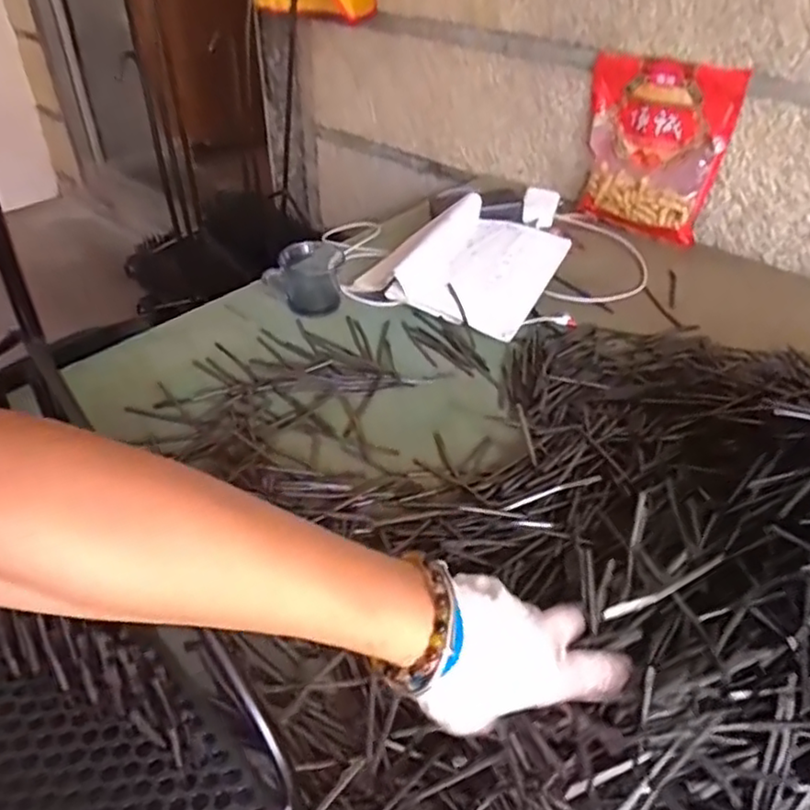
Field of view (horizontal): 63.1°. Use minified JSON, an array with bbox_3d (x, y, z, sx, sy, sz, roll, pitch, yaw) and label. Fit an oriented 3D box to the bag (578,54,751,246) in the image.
[{"bbox_3d":[0.342,-0.364,0.938,0.197,0.219,0.029,26,29,27],"label":"bag"}]

